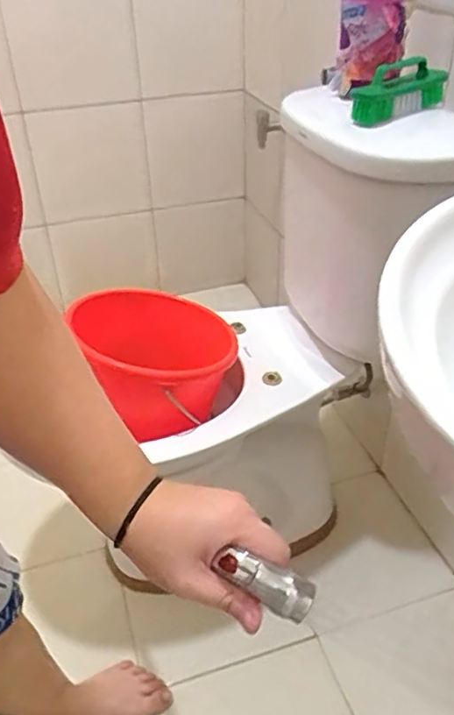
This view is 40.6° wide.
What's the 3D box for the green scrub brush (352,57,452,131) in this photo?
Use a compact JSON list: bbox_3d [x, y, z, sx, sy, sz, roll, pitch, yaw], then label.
[{"bbox_3d":[0.230,-0.361,0.832,0.144,0.068,0.059,-25,39,-29],"label":"green scrub brush"}]

